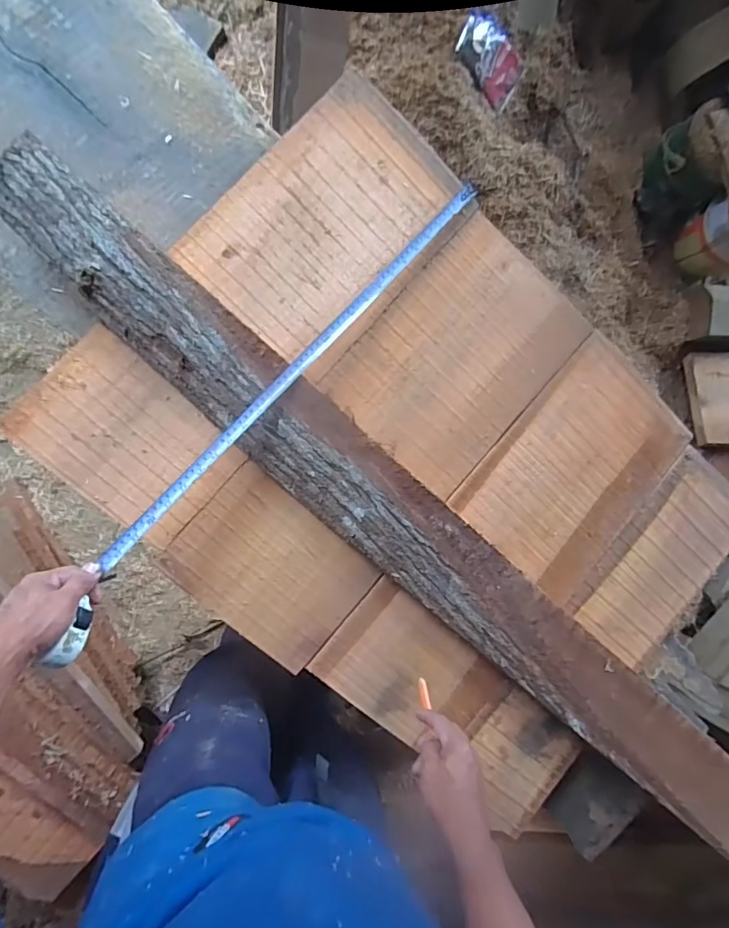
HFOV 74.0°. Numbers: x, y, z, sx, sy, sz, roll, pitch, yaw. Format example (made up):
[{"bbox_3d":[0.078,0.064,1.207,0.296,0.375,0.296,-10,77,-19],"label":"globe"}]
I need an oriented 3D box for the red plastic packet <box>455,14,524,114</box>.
[{"bbox_3d":[0.252,-0.804,0.962,0.155,0.016,0.108,26,100,-38],"label":"red plastic packet"}]

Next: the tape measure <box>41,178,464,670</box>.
[{"bbox_3d":[-0.089,-0.092,0.579,0.048,0.050,0.740,42,77,-7],"label":"tape measure"}]

